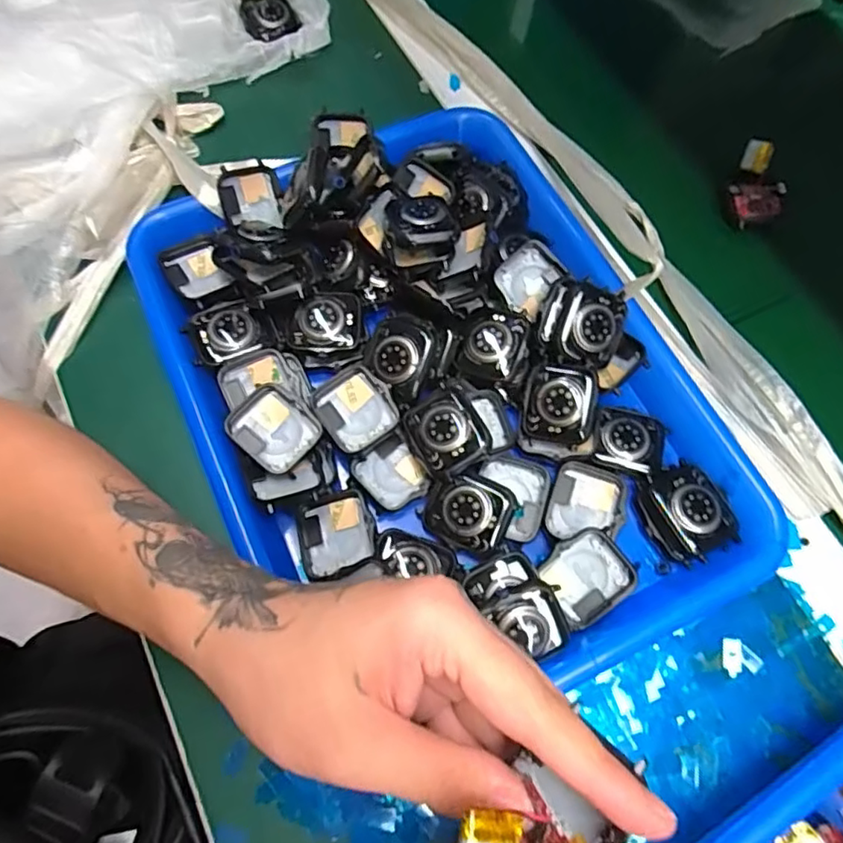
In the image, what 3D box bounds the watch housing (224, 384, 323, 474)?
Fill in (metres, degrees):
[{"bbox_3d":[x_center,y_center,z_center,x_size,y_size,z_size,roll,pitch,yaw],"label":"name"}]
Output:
[{"bbox_3d":[-0.075,0.004,0.305,0.042,0.007,0.037,41,73,14],"label":"watch housing"}]

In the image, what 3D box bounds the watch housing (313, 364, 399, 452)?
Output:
[{"bbox_3d":[-0.035,-0.005,0.315,0.038,0.012,0.039,-31,72,-13],"label":"watch housing"}]

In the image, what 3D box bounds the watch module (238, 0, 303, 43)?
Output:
[{"bbox_3d":[-0.113,-0.302,0.440,0.039,0.009,0.057,-25,71,-11],"label":"watch module"}]

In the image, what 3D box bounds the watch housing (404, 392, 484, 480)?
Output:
[{"bbox_3d":[0.014,0.006,0.307,0.037,0.014,0.041,-26,71,-11],"label":"watch housing"}]

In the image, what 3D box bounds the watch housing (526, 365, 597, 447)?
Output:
[{"bbox_3d":[0.075,-0.008,0.318,0.035,0.011,0.042,0,87,10],"label":"watch housing"}]

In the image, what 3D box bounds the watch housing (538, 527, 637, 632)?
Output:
[{"bbox_3d":[0.082,0.076,0.293,0.041,0.008,0.039,-35,78,8],"label":"watch housing"}]

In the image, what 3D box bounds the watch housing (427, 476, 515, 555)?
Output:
[{"bbox_3d":[0.024,0.046,0.300,0.042,0.011,0.035,20,82,14],"label":"watch housing"}]

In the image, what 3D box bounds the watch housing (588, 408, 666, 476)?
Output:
[{"bbox_3d":[0.113,0.011,0.322,0.036,0.008,0.034,17,69,6],"label":"watch housing"}]

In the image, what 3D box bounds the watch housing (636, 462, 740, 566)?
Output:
[{"bbox_3d":[0.138,0.047,0.306,0.043,0.019,0.047,-16,69,-7],"label":"watch housing"}]

